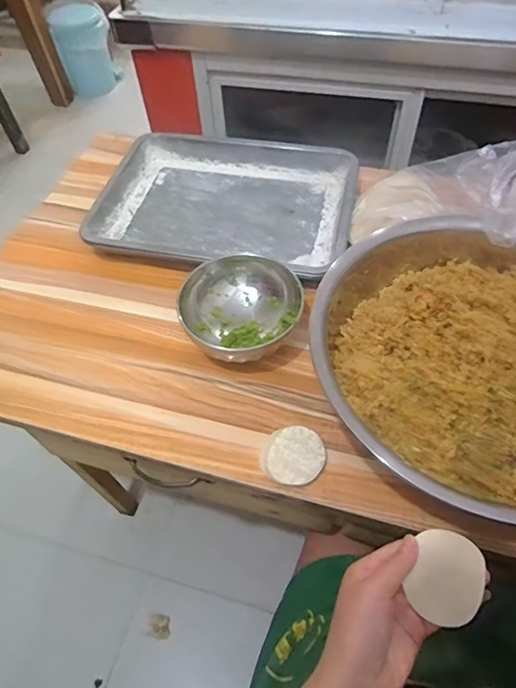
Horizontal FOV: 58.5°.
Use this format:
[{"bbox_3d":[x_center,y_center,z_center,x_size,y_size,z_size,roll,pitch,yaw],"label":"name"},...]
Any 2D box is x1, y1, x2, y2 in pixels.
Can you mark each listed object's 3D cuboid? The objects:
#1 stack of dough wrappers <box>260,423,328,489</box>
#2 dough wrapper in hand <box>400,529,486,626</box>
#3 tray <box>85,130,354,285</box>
[{"bbox_3d":[0.037,0.120,0.499,0.066,0.014,0.065,38,64,25],"label":"stack of dough wrappers"},{"bbox_3d":[0.144,0.176,0.349,0.047,0.008,0.063,14,73,26],"label":"dough wrapper in hand"},{"bbox_3d":[-0.049,-0.226,0.734,0.392,0.042,0.304,6,55,7],"label":"tray"}]

